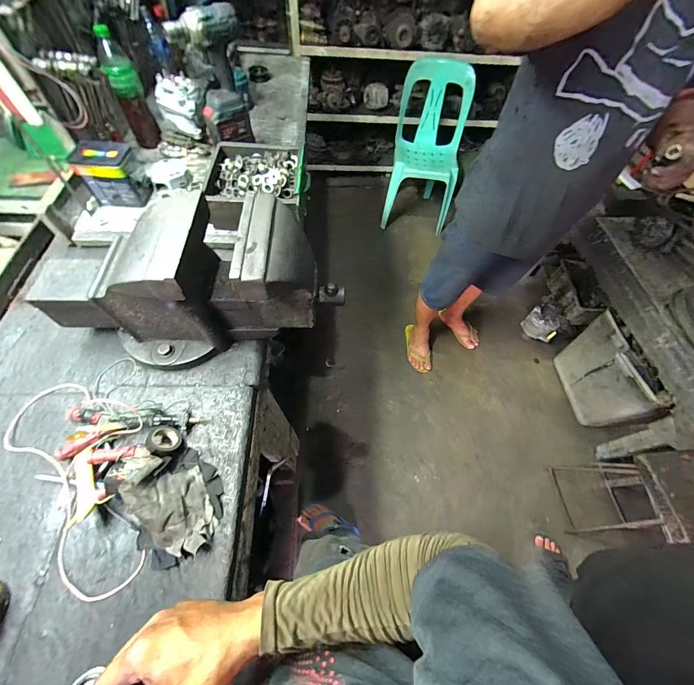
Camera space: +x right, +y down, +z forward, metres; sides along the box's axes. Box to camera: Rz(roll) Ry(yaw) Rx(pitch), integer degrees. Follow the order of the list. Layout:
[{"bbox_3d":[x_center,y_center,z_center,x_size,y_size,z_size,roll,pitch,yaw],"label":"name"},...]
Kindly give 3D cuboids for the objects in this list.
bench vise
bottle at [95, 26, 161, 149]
[{"bbox_3d":[-0.283,-0.101,0.577,0.520,0.250,0.185,-4,61,-6],"label":"bench vise"},{"bbox_3d":[-0.599,-0.685,0.846,0.079,0.264,0.074,-27,66,-17],"label":"bottle"}]

